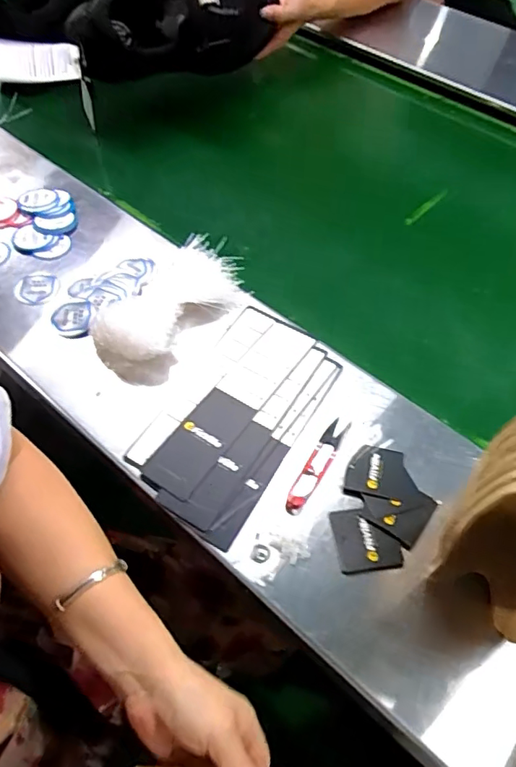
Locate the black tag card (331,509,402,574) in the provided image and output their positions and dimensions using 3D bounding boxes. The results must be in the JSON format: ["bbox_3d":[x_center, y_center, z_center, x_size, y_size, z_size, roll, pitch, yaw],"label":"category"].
[{"bbox_3d":[0.089,0.128,0.448,0.051,0.004,0.052,-7,57,-5],"label":"black tag card"}]

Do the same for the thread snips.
[{"bbox_3d":[0.053,0.072,0.481,0.020,0.009,0.103,24,60,15],"label":"thread snips"}]

